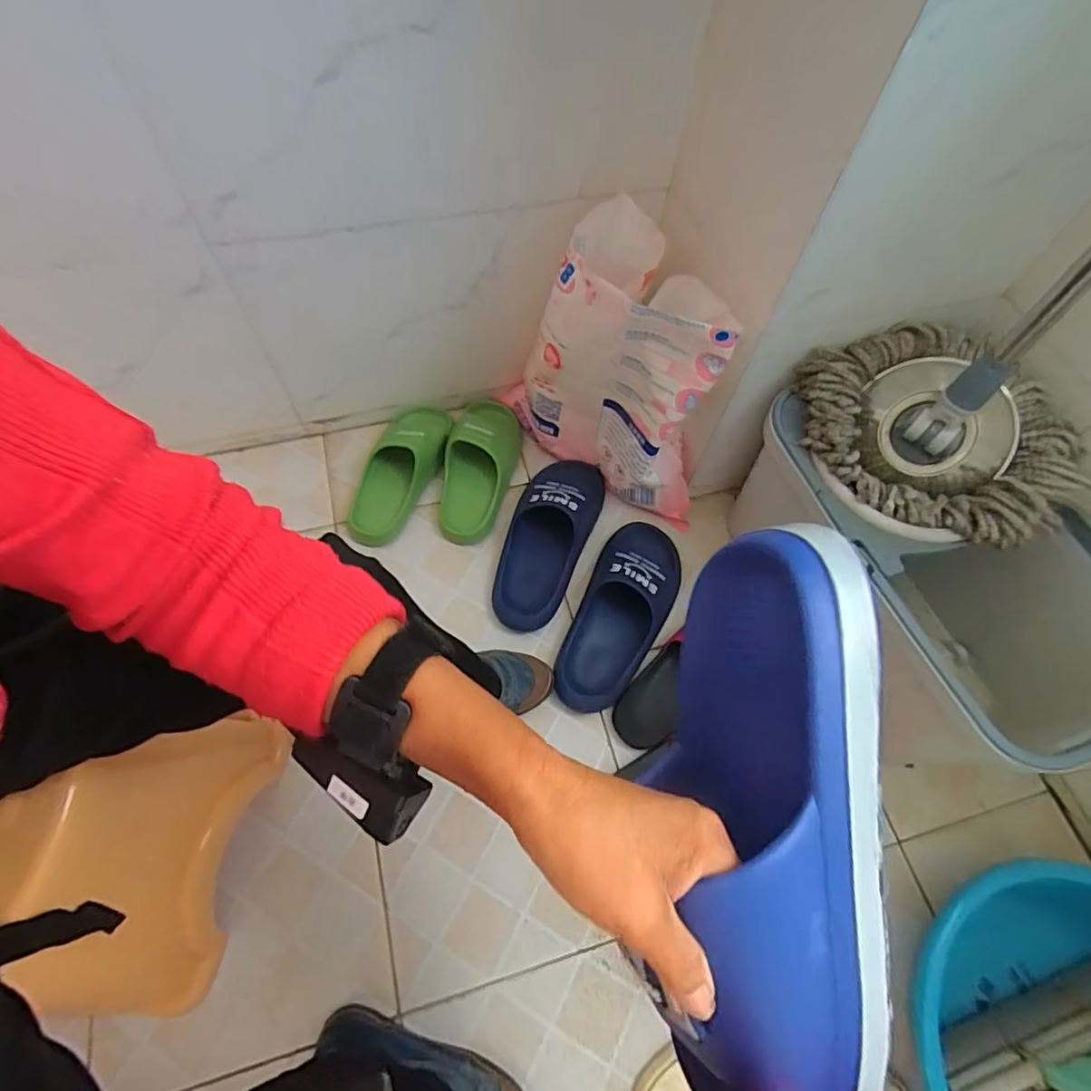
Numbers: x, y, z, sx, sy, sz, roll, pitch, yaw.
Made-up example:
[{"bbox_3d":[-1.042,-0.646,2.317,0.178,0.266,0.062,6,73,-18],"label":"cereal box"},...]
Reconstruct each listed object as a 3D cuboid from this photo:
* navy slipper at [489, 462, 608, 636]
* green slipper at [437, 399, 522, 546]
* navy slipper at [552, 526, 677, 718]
[{"bbox_3d":[0.001,-0.011,0.813,0.115,0.090,0.276,20,64,7],"label":"navy slipper"},{"bbox_3d":[-0.101,-0.127,0.850,0.104,0.062,0.248,14,64,4],"label":"green slipper"},{"bbox_3d":[0.108,0.079,0.756,0.113,0.069,0.260,24,65,9],"label":"navy slipper"}]

